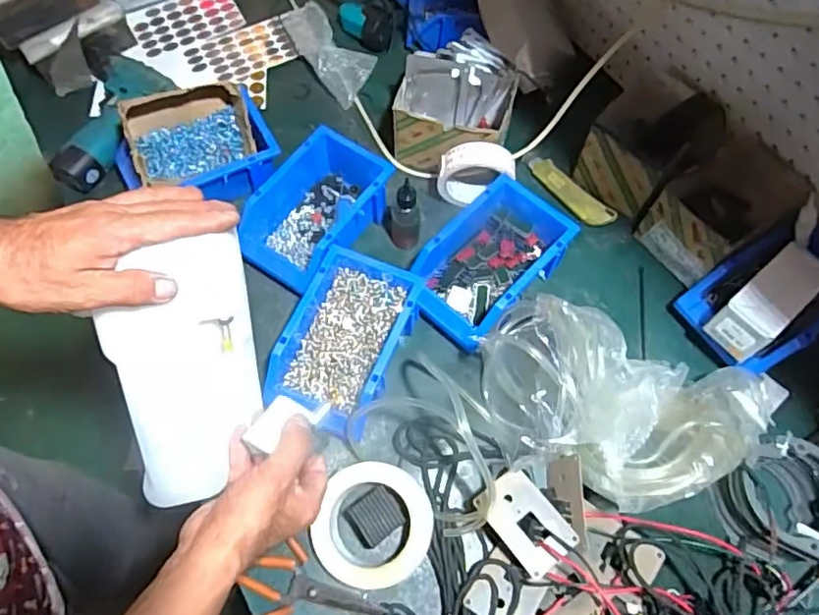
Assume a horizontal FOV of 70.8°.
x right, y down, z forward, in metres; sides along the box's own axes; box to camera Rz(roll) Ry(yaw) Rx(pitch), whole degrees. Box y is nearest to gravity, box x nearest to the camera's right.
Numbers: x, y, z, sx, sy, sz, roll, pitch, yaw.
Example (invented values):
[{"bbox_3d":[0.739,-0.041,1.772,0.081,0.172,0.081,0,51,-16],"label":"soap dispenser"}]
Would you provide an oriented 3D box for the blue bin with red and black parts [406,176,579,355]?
[{"bbox_3d":[0.091,-0.053,0.669,0.187,0.069,0.120,-41,72,-18],"label":"blue bin with red and black parts"}]

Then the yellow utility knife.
[{"bbox_3d":[0.206,-0.152,0.748,0.030,0.019,0.136,-40,71,-18],"label":"yellow utility knife"}]

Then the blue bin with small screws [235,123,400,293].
[{"bbox_3d":[-0.113,-0.116,0.701,0.126,0.081,0.188,31,68,13],"label":"blue bin with small screws"}]

